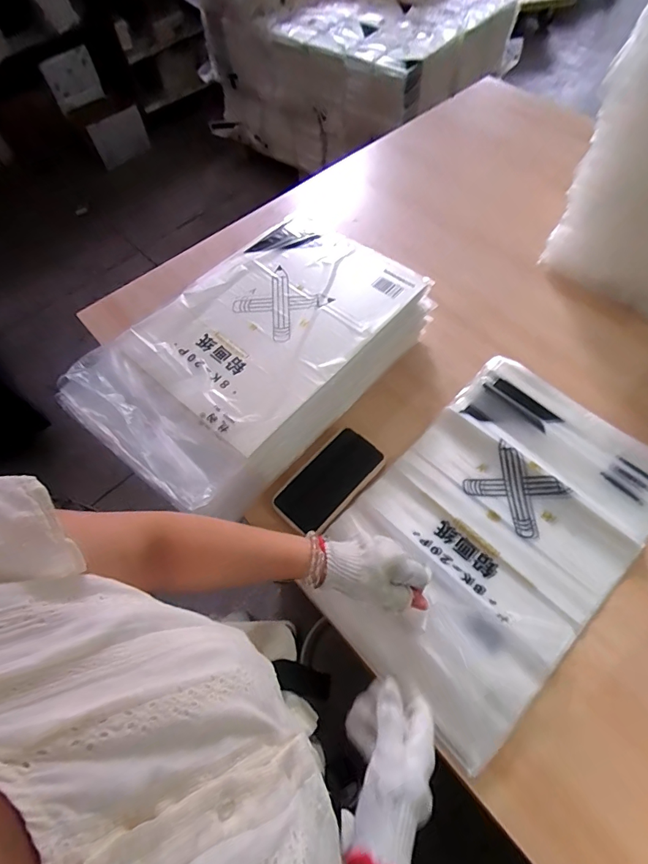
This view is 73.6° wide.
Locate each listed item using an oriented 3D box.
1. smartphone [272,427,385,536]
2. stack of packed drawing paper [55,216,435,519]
[{"bbox_3d":[0.007,0.069,0.620,0.086,0.014,0.160,36,74,24],"label":"smartphone"},{"bbox_3d":[-0.093,-0.119,0.647,0.295,0.116,0.477,35,69,20],"label":"stack of packed drawing paper"}]

